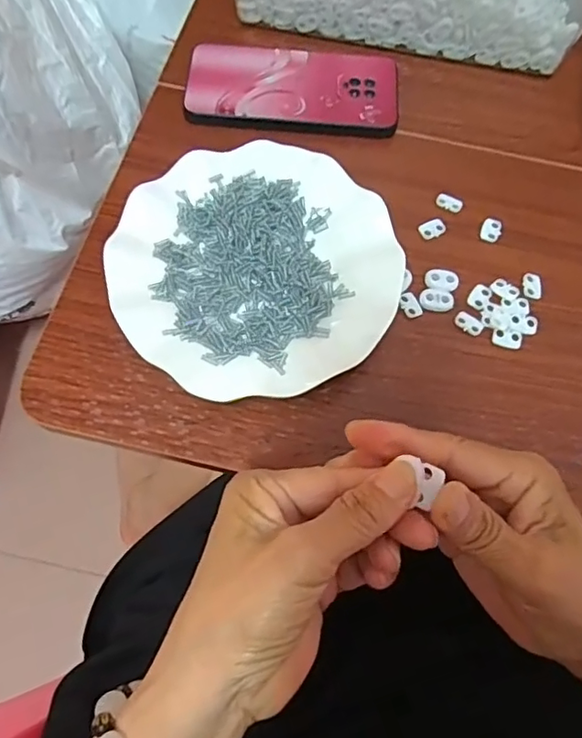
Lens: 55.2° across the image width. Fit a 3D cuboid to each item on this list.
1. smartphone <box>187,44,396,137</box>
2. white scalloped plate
[{"bbox_3d":[0.002,-0.221,0.440,0.164,0.011,0.076,3,68,-1],"label":"smartphone"},{"bbox_3d":[-0.024,-0.067,0.369,0.177,0.023,0.179,1,68,-2],"label":"white scalloped plate"}]

